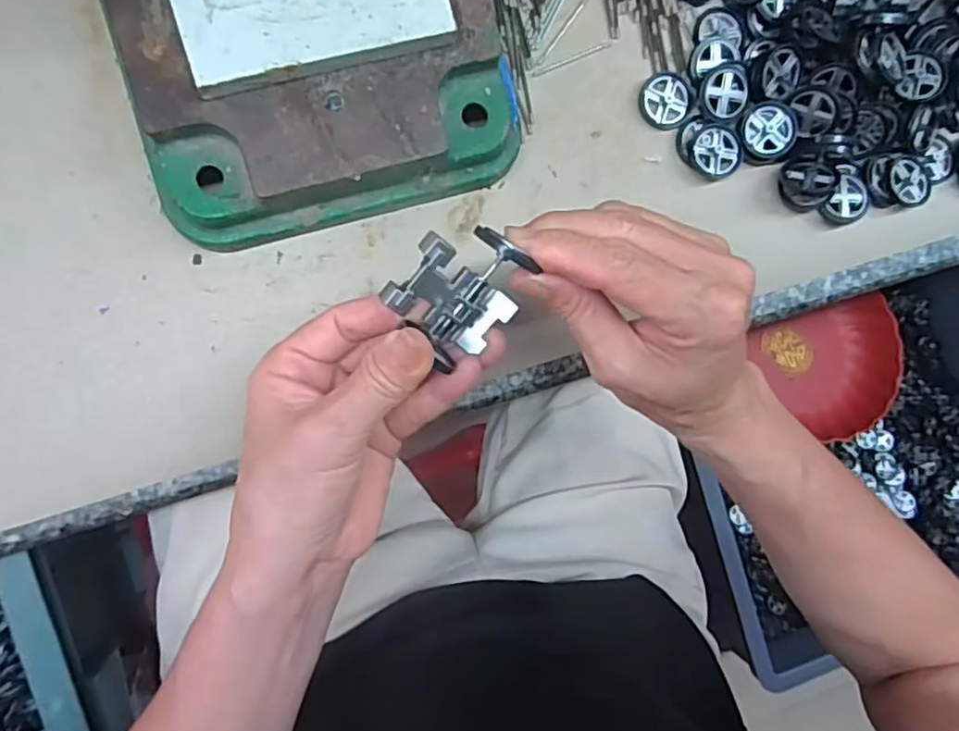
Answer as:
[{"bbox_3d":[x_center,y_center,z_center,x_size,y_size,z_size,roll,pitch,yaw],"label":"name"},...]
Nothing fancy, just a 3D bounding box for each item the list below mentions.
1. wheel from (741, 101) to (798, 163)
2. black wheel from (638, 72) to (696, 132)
[{"bbox_3d":[0.148,-0.119,0.333,0.029,0.005,0.029,0,100,2],"label":"wheel"},{"bbox_3d":[0.096,-0.136,0.333,0.027,0.005,0.028,0,89,-7],"label":"black wheel"}]

